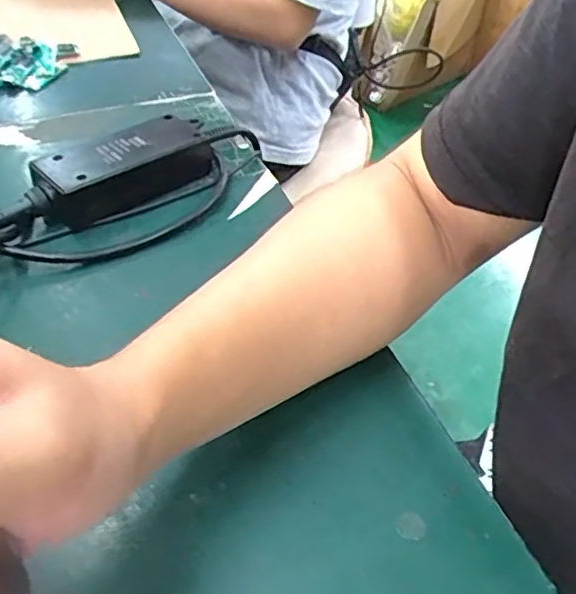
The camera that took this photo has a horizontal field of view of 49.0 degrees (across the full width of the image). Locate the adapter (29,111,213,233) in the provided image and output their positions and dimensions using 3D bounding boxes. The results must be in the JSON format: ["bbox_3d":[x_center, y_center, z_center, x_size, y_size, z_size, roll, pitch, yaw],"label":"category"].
[{"bbox_3d":[-0.114,-0.090,0.445,0.125,0.038,0.052,-31,51,-29],"label":"adapter"}]

